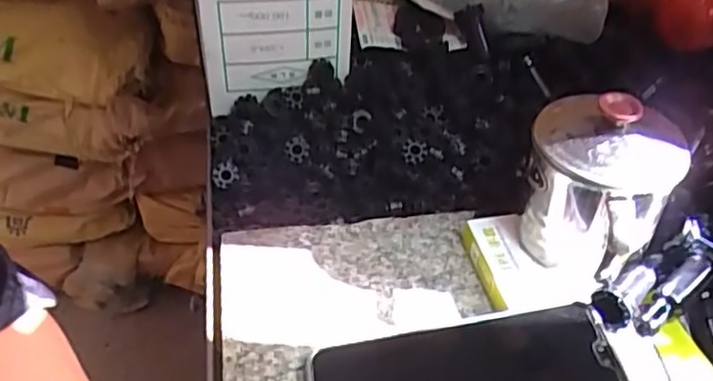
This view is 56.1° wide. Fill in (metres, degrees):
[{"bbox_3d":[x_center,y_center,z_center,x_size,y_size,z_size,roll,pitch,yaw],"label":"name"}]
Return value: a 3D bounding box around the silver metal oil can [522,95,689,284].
[{"bbox_3d":[0.132,-0.003,0.381,0.078,0.092,0.078,1,42,-1],"label":"silver metal oil can"}]

